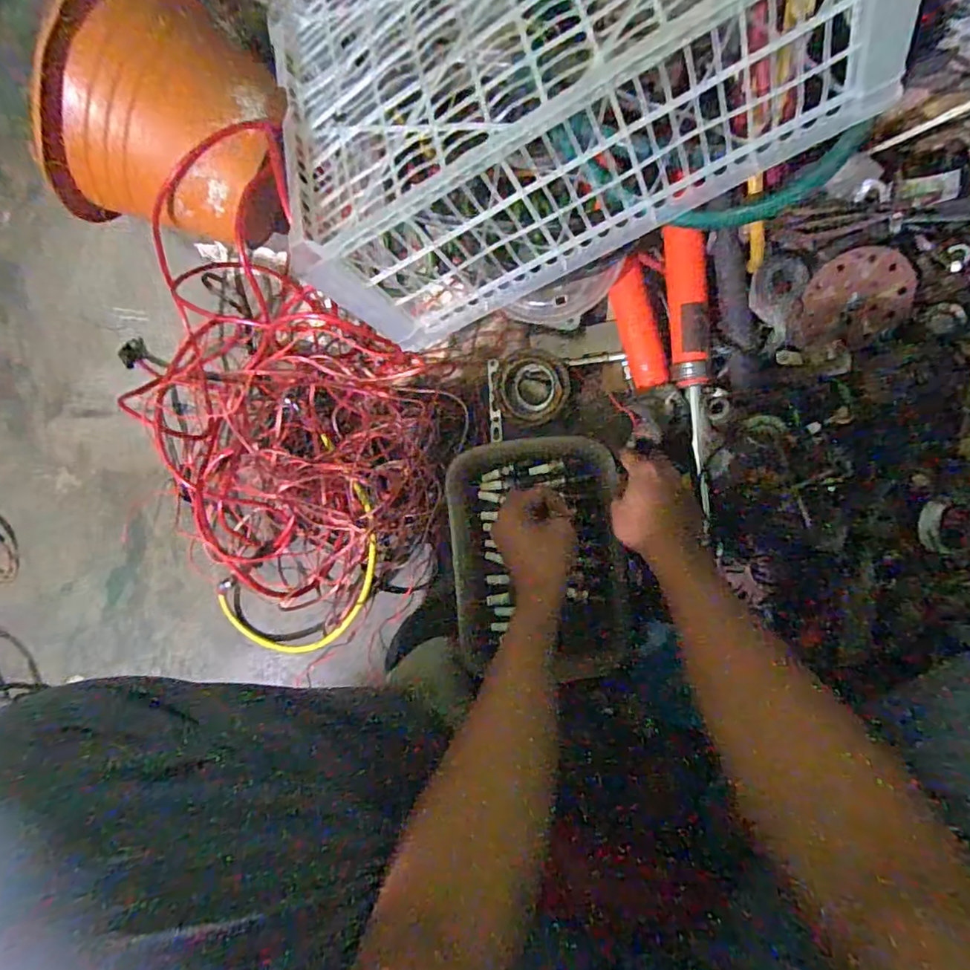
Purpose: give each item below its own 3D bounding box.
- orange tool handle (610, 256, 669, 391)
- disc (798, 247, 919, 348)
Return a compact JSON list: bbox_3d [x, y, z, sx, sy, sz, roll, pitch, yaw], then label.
[{"bbox_3d":[0.161,-0.166,0.591,0.036,0.029,0.128,-15,90,7],"label":"orange tool handle"},{"bbox_3d":[0.333,-0.166,0.503,0.084,0.005,0.081,5,110,14],"label":"disc"}]

